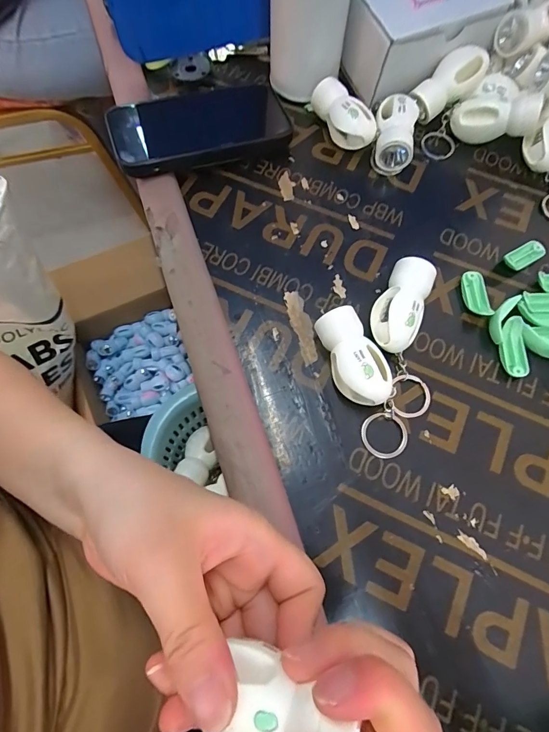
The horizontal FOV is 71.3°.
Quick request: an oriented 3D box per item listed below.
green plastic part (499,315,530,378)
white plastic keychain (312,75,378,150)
[{"bbox_3d":[0.167,-0.012,0.268,0.015,0.015,0.040,-1,70,0],"label":"green plastic part"},{"bbox_3d":[0.060,-0.217,0.332,0.029,0.032,0.064,-25,72,-9],"label":"white plastic keychain"}]

